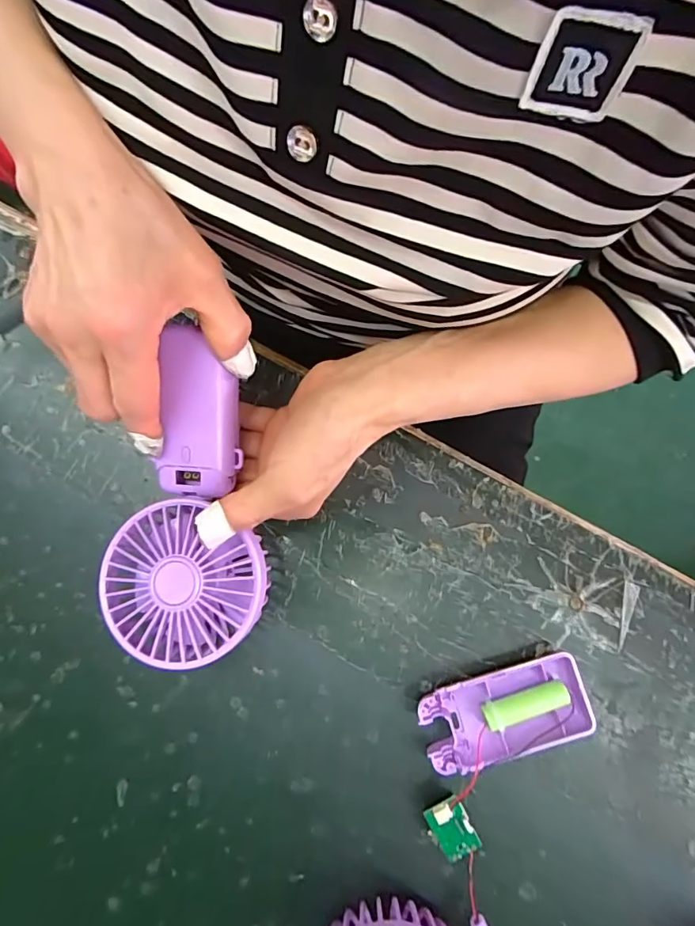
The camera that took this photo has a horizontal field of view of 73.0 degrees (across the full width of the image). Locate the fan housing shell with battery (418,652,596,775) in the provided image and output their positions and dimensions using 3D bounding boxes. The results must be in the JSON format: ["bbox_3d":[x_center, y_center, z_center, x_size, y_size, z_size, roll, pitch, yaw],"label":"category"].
[{"bbox_3d":[0.089,0.142,0.267,0.092,0.018,0.044,-15,80,-2],"label":"fan housing shell with battery"}]

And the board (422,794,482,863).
[{"bbox_3d":[0.055,0.194,0.249,0.020,0.006,0.030,-32,88,3],"label":"board"}]

